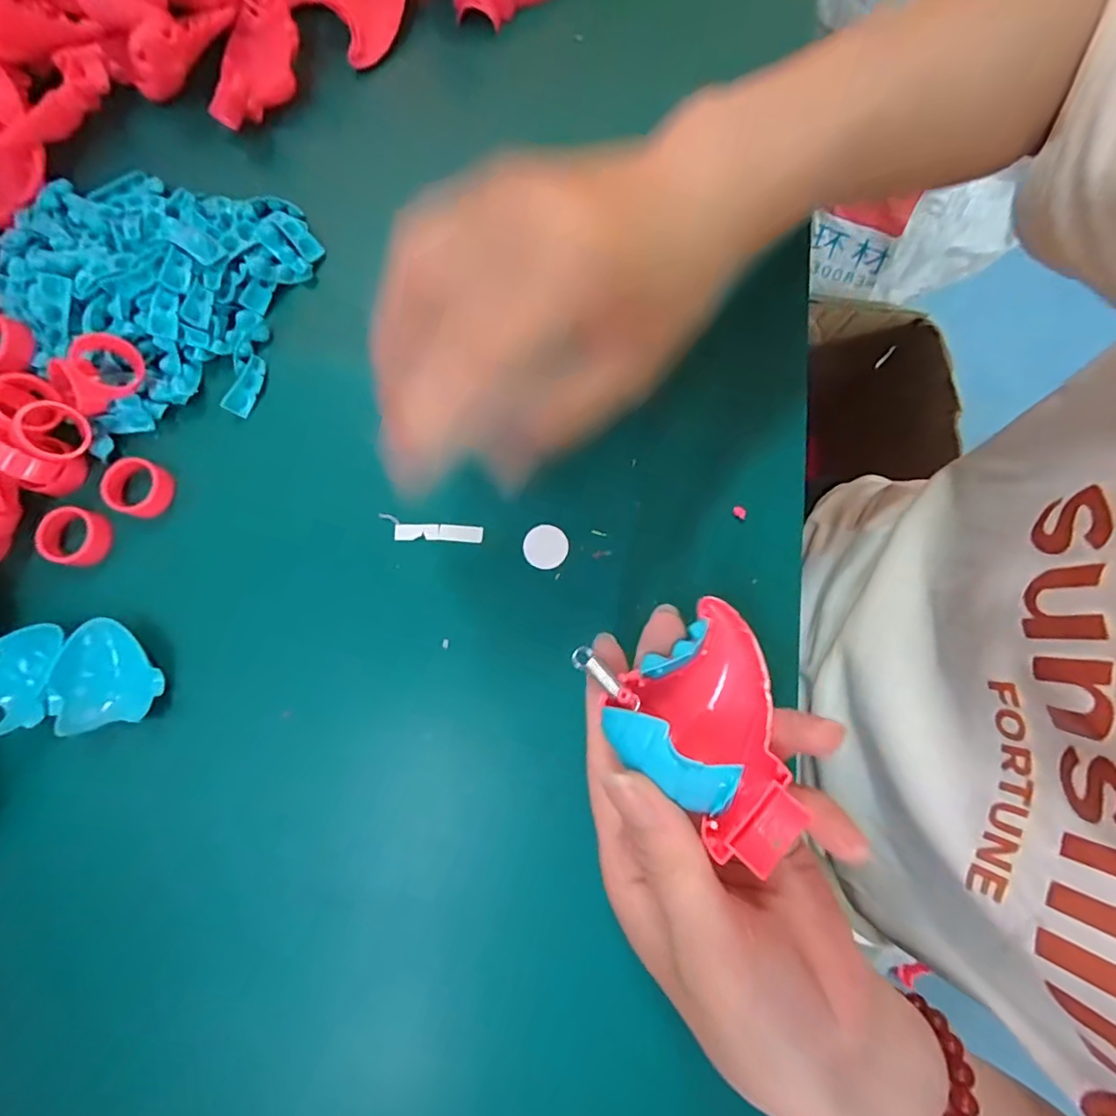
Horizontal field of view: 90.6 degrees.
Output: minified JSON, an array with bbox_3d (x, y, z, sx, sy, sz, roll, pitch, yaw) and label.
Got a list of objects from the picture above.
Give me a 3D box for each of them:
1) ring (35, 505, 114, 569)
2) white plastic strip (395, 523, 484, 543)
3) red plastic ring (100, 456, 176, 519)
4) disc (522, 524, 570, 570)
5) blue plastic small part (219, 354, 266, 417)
[{"bbox_3d":[-0.216,-0.010,0.247,0.025,0.013,0.025,0,80,1],"label":"ring"},{"bbox_3d":[-0.055,-0.012,0.253,0.039,0.004,0.008,2,80,2],"label":"white plastic strip"},{"bbox_3d":[-0.192,-0.032,0.253,0.021,0.015,0.025,14,80,4],"label":"red plastic ring"},{"bbox_3d":[-0.006,-0.005,0.250,0.020,0.004,0.020,0,80,1],"label":"disc"},{"bbox_3d":[-0.147,-0.082,0.261,0.010,0.006,0.030,20,81,5],"label":"blue plastic small part"}]

